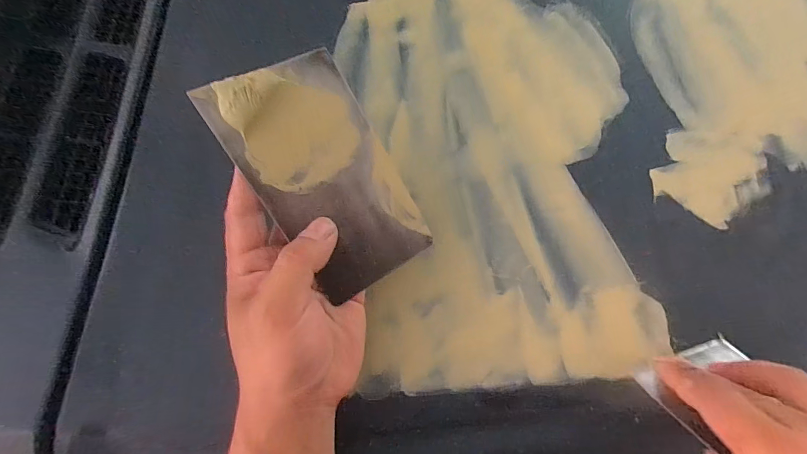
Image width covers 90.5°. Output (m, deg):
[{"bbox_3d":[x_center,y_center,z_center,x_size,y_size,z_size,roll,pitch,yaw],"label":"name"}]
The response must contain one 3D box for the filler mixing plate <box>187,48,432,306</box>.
[{"bbox_3d":[-0.044,-0.028,0.226,0.073,0.007,0.135,-32,107,-7],"label":"filler mixing plate"}]

